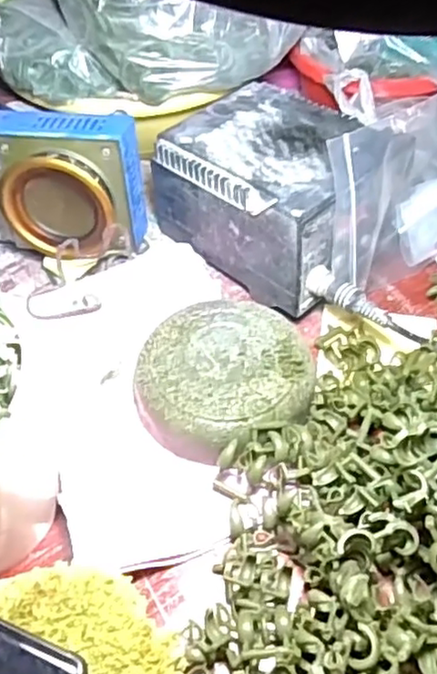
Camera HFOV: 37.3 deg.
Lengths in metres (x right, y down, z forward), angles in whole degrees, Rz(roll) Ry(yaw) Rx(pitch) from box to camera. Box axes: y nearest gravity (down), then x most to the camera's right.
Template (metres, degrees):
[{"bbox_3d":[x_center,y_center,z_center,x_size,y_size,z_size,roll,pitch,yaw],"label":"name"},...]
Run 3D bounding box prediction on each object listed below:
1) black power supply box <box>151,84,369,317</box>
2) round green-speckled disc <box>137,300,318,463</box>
[{"bbox_3d":[0.037,-0.103,0.452,0.106,0.085,0.141,-38,59,-25],"label":"black power supply box"},{"bbox_3d":[0.003,0.024,0.389,0.103,0.031,0.093,-22,54,-15],"label":"round green-speckled disc"}]

